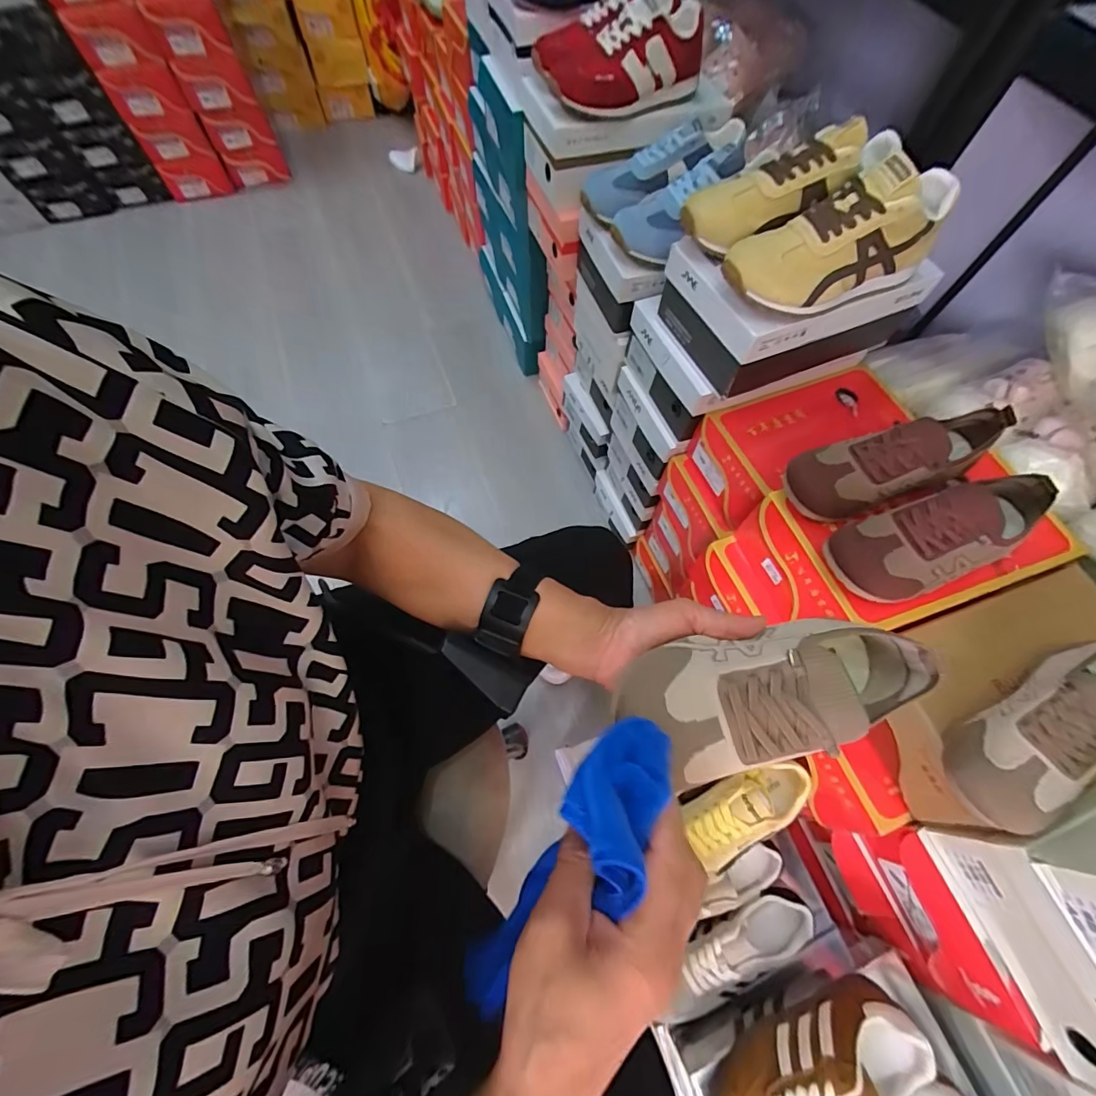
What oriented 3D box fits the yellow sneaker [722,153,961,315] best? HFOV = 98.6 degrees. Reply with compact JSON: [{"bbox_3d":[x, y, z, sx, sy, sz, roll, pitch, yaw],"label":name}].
[{"bbox_3d":[0.310,-0.316,0.499,0.229,0.111,0.080,-16,67,3],"label":"yellow sneaker"}]

